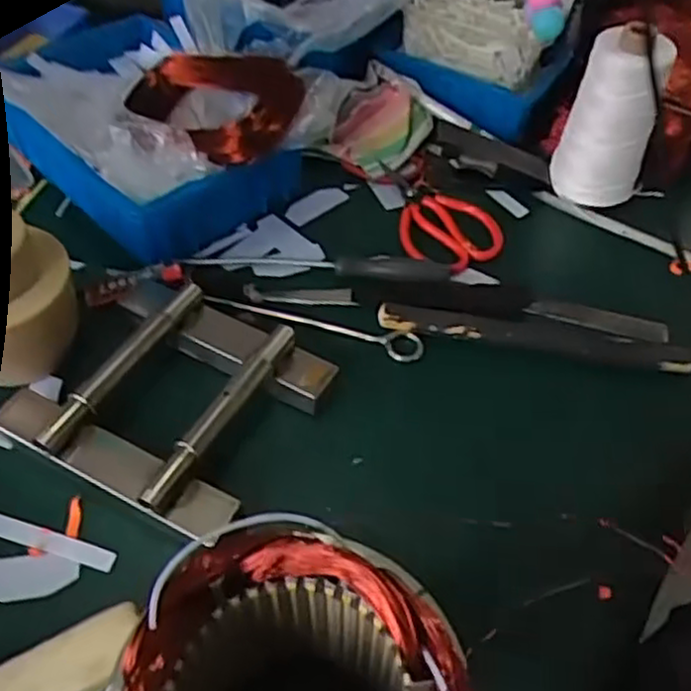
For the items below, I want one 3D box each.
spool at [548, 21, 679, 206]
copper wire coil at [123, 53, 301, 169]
[{"bbox_3d":[0.253,-0.209,0.697,0.084,0.157,0.068,25,54,15],"label":"spool"},{"bbox_3d":[-0.121,-0.223,0.665,0.142,0.050,0.118,25,53,14],"label":"copper wire coil"}]

